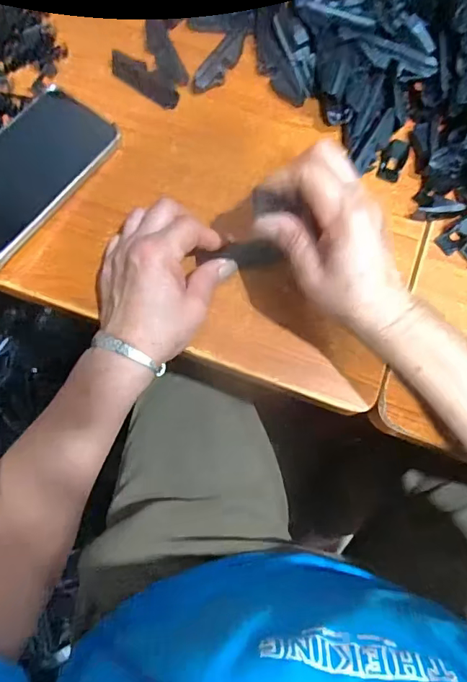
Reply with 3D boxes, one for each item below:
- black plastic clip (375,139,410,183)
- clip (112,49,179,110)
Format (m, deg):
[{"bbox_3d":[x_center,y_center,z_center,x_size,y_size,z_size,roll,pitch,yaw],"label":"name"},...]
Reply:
[{"bbox_3d":[0.141,-0.162,0.409,0.022,0.008,0.042,26,77,4],"label":"black plastic clip"},{"bbox_3d":[-0.081,-0.241,0.424,0.071,0.009,0.022,36,78,7],"label":"clip"}]

